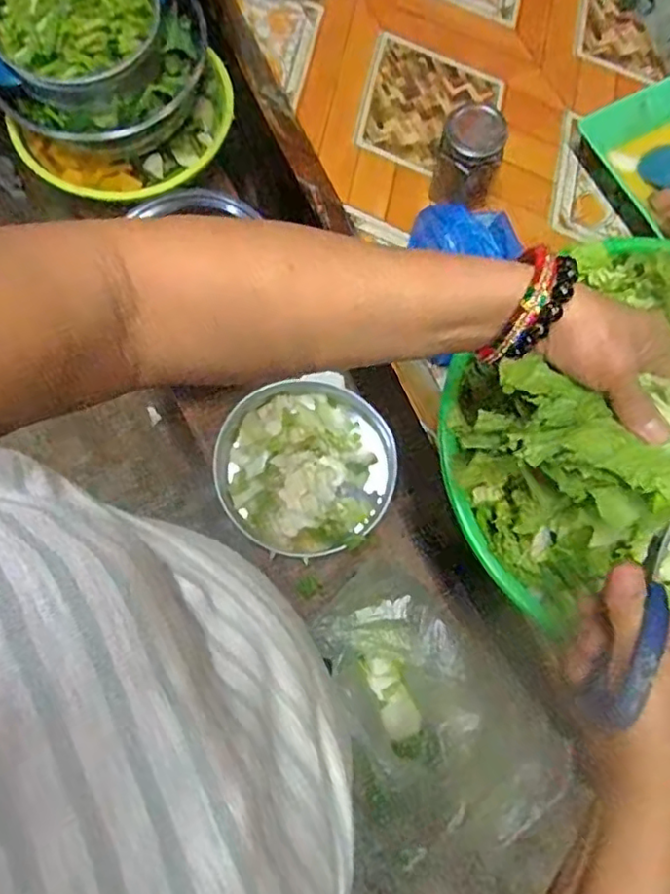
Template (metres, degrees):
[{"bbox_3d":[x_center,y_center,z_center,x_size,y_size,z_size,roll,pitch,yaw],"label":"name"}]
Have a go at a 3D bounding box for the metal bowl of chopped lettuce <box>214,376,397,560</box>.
[{"bbox_3d":[-0.042,0.030,0.828,0.237,0.085,0.231,0,76,0],"label":"metal bowl of chopped lettuce"}]

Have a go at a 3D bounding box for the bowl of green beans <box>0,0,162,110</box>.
[{"bbox_3d":[-0.329,-0.543,0.763,0.205,0.053,0.224,0,76,0],"label":"bowl of green beans"}]

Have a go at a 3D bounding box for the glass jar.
[{"bbox_3d":[0.135,-0.289,0.609,0.060,0.095,0.053,13,77,3],"label":"glass jar"}]

